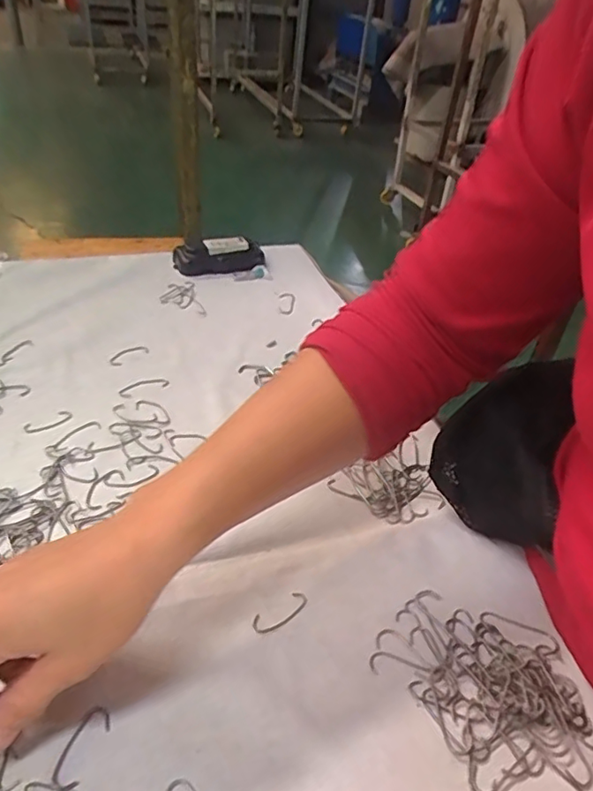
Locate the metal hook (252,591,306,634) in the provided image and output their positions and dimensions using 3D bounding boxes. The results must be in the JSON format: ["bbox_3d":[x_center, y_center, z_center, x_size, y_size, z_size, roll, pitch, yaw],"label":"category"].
[{"bbox_3d":[-0.009,0.130,0.338,0.037,0.004,0.014,-20,45,-29],"label":"metal hook"}]

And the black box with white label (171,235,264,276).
[{"bbox_3d":[-0.090,-0.165,0.665,0.104,0.029,0.042,-9,41,-19],"label":"black box with white label"}]

